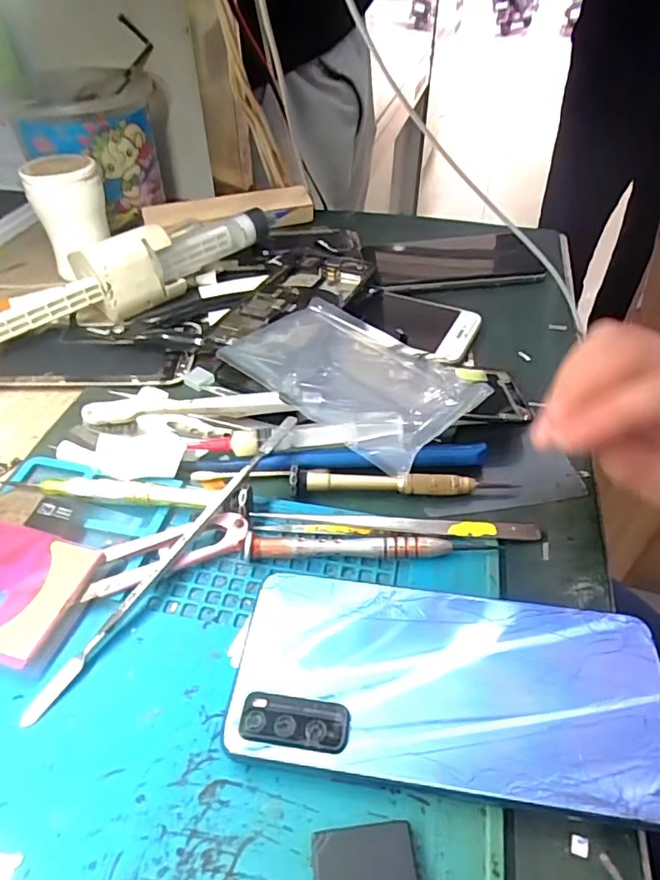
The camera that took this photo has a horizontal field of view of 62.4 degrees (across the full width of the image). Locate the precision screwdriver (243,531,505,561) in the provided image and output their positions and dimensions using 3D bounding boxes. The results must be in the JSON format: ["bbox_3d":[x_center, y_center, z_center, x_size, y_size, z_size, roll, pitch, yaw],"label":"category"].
[{"bbox_3d":[0.019,0.049,0.251,0.114,0.010,0.009,-1,45,0],"label":"precision screwdriver"}]

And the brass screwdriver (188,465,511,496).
[{"bbox_3d":[0.010,0.021,0.277,0.160,0.014,0.017,4,45,5],"label":"brass screwdriver"}]

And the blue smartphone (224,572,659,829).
[{"bbox_3d":[0.044,0.093,0.207,0.155,0.010,0.073,5,45,6],"label":"blue smartphone"}]

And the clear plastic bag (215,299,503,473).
[{"bbox_3d":[0.015,-0.038,0.322,0.143,0.027,0.096,23,50,22],"label":"clear plastic bag"}]

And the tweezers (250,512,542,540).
[{"bbox_3d":[0.032,0.039,0.258,0.135,0.012,0.009,0,45,1],"label":"tweezers"}]

